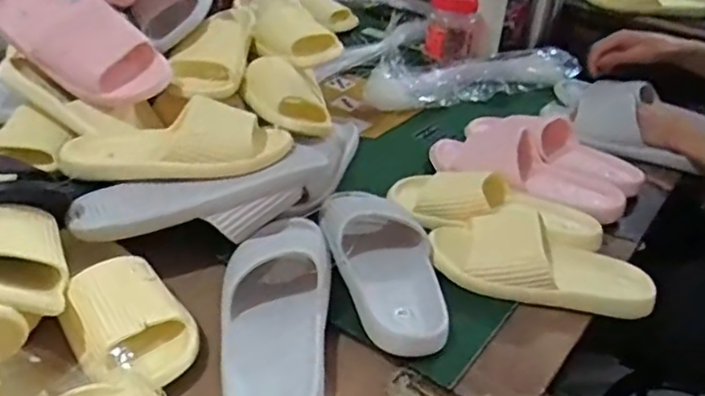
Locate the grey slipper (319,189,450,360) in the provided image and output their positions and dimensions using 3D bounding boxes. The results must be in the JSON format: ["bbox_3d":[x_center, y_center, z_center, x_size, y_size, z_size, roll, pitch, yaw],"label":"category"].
[{"bbox_3d":[0.033,0.059,0.670,0.106,0.057,0.249,-5,35,-13],"label":"grey slipper"}]

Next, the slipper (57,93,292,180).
[{"bbox_3d":[-0.194,-0.071,0.703,0.244,0.059,0.083,-3,35,-11],"label":"slipper"}]

